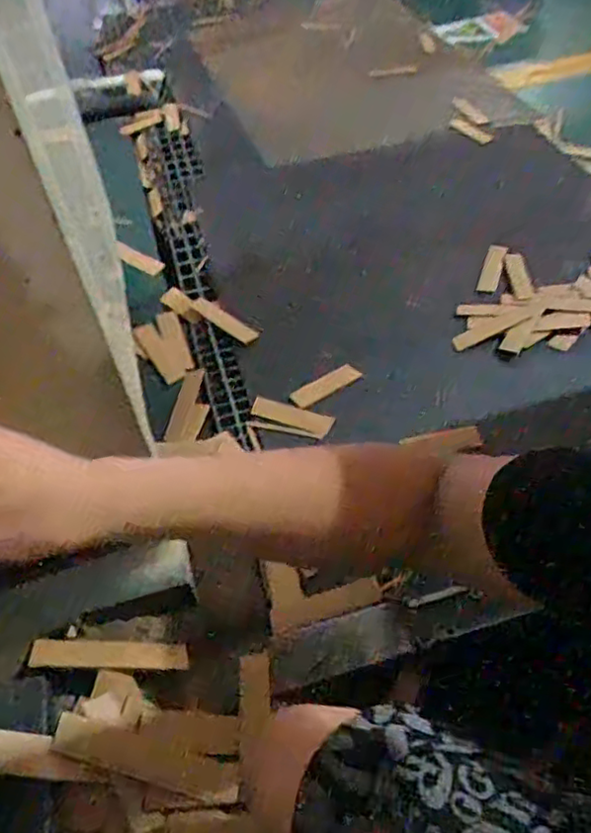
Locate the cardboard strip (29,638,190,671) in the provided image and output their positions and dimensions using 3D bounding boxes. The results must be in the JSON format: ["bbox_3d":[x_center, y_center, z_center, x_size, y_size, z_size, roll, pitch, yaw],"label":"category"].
[{"bbox_3d":[-0.231,0.300,0.822,0.188,0.007,0.035,9,46,-17],"label":"cardboard strip"}]

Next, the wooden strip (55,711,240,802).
[{"bbox_3d":[-0.173,0.400,0.762,0.217,0.009,0.045,22,50,-8],"label":"wooden strip"}]

